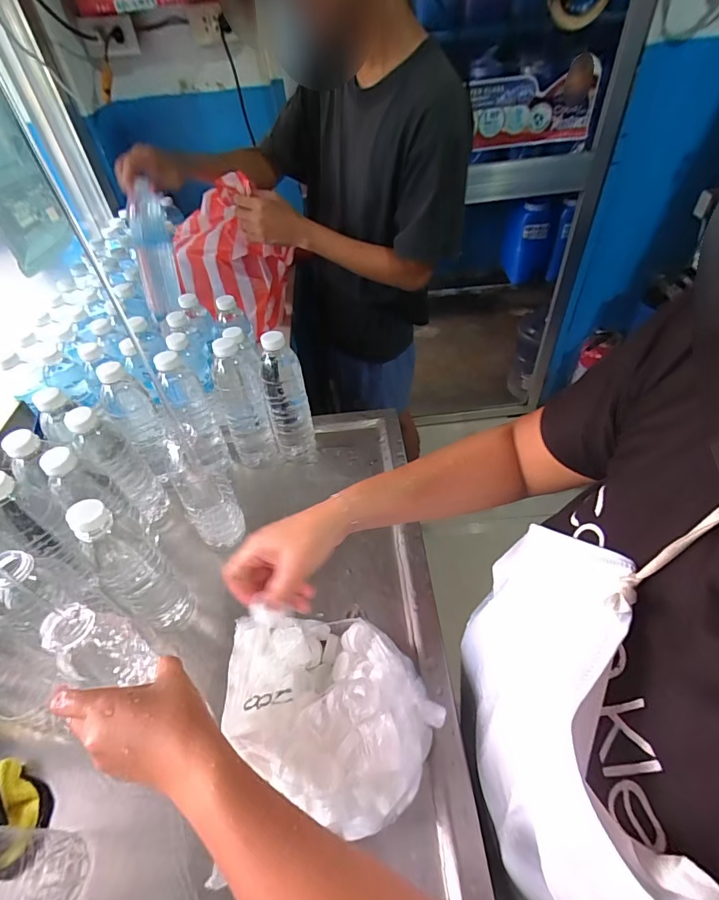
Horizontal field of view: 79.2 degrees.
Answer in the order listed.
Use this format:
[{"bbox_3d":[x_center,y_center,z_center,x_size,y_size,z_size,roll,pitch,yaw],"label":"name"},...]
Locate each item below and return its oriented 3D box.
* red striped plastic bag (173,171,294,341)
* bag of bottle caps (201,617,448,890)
[{"bbox_3d":[-0.264,-0.410,0.934,0.248,0.306,0.196,-18,48,-10],"label":"red striped plastic bag"},{"bbox_3d":[-0.034,0.245,0.425,0.192,0.072,0.200,-14,48,-7],"label":"bag of bottle caps"}]

